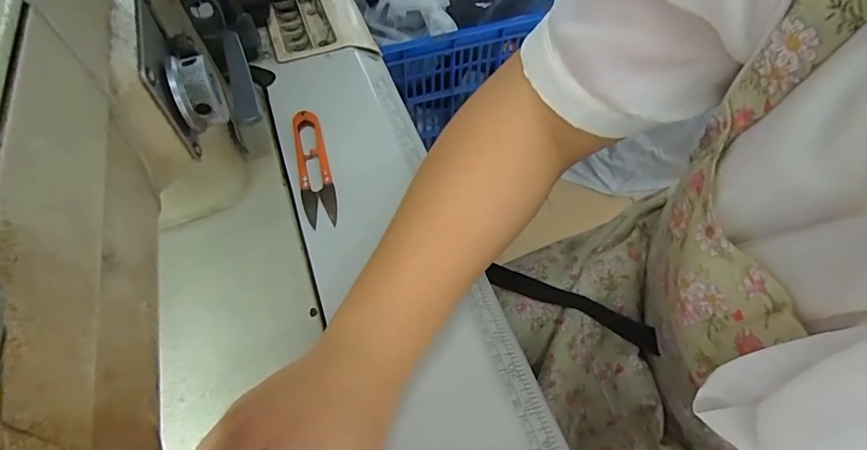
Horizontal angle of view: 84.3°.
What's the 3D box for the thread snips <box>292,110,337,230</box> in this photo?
[{"bbox_3d":[-0.100,-0.050,0.396,0.026,0.009,0.113,-14,59,-9],"label":"thread snips"}]

